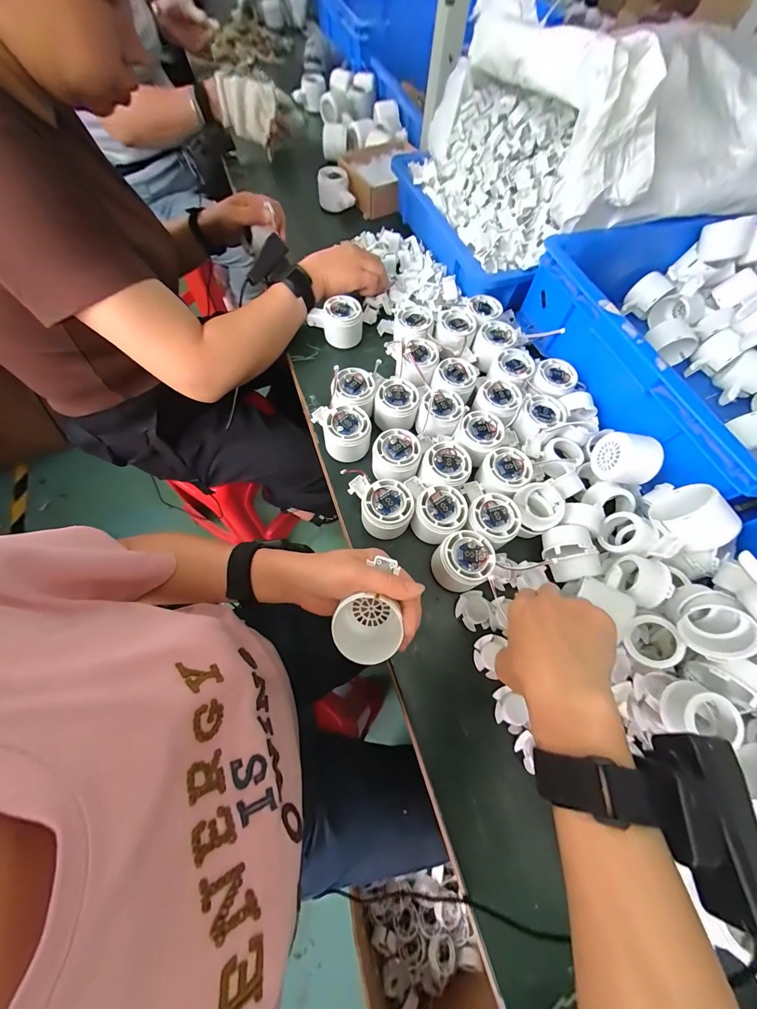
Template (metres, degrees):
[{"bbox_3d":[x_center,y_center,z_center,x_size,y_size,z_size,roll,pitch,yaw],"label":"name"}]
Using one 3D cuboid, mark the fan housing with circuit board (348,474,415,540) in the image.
[{"bbox_3d":[-0.001,0.005,0.390,0.087,0.047,0.066,23,68,8],"label":"fan housing with circuit board"}]

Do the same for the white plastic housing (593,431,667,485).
[{"bbox_3d":[0.298,-0.054,0.404,0.056,0.055,0.049,14,67,4],"label":"white plastic housing"}]

